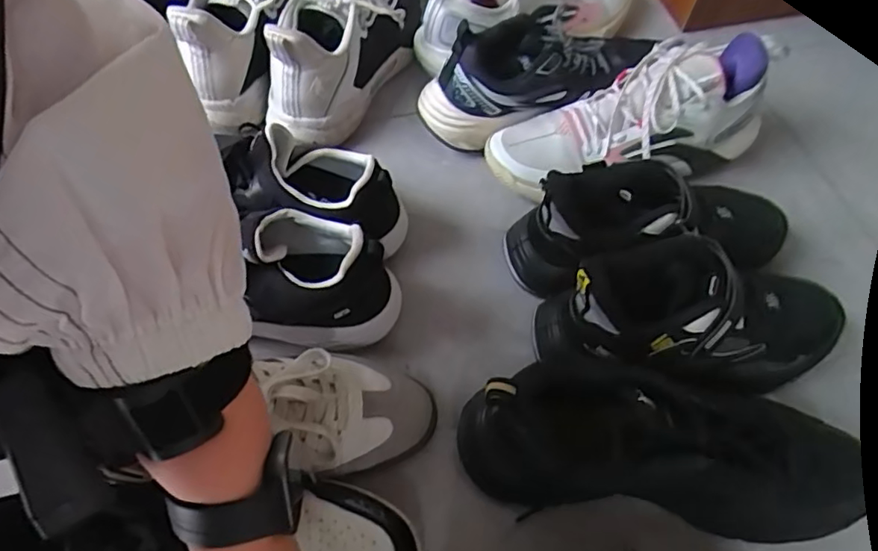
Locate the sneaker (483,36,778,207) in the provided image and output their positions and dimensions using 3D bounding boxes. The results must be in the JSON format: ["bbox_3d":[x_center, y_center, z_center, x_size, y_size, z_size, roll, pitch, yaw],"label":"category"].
[{"bbox_3d":[0.193,-0.160,0.589,0.273,0.096,0.091,-16,62,-12],"label":"sneaker"}]

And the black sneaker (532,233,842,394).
[{"bbox_3d":[0.218,0.034,0.492,0.250,0.113,0.094,7,59,2],"label":"black sneaker"}]

